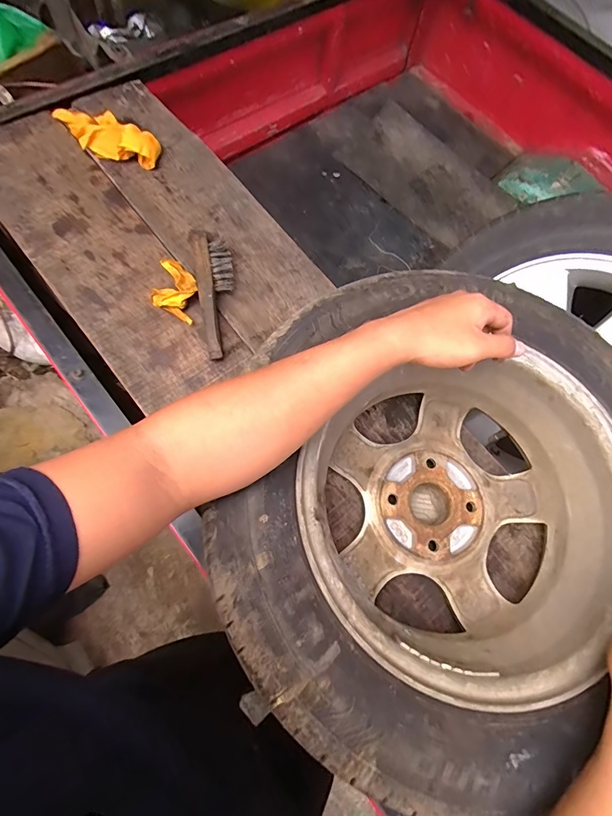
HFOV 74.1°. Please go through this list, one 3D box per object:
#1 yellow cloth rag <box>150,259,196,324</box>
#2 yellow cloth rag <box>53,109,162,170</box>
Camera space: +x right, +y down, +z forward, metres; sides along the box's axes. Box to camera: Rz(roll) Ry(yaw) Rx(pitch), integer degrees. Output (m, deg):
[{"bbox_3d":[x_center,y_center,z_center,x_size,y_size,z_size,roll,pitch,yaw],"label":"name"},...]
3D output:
[{"bbox_3d":[-0.190,-0.173,0.593,0.058,0.025,0.094,4,65,-1],"label":"yellow cloth rag"},{"bbox_3d":[-0.330,-0.439,0.656,0.178,0.040,0.064,21,66,7],"label":"yellow cloth rag"}]

